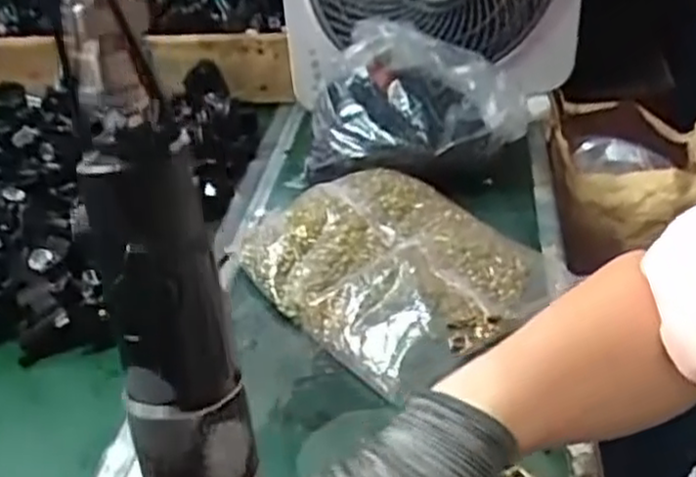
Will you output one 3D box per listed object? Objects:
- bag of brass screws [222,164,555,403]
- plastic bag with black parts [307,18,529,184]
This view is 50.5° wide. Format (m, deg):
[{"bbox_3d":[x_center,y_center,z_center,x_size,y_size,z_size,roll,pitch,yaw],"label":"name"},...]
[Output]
[{"bbox_3d":[0.038,0.015,0.631,0.195,0.048,0.237,-26,41,-28],"label":"bag of brass screws"},{"bbox_3d":[0.066,-0.143,0.742,0.205,0.113,0.133,0,36,5],"label":"plastic bag with black parts"}]

